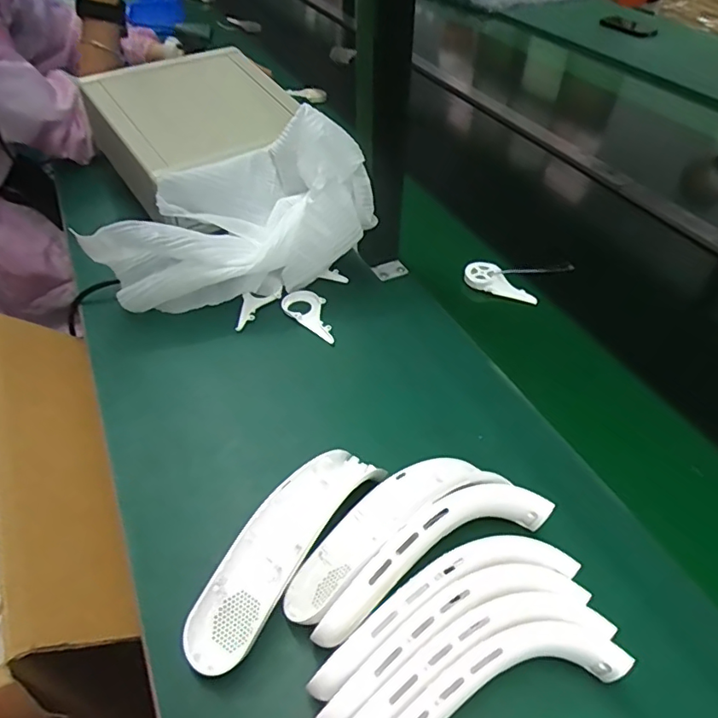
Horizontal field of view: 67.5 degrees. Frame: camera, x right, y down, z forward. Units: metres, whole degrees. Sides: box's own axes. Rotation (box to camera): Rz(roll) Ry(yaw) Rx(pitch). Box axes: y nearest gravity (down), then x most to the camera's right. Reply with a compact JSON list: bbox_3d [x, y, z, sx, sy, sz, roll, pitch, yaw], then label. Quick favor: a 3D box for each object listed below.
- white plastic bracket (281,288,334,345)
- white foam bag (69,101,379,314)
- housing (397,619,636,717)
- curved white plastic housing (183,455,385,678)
[{"bbox_3d":[-0.051,-0.054,0.638,0.047,0.008,0.090,-35,54,-29],"label":"white plastic bracket"},{"bbox_3d":[-0.154,-0.179,0.645,0.321,0.170,0.168,-14,48,-11],"label":"white foam bag"},{"bbox_3d":[0.073,0.211,0.336,0.197,0.030,0.047,-14,49,-15],"label":"housing"},{"bbox_3d":[-0.057,0.146,0.420,0.055,0.042,0.199,28,53,25],"label":"curved white plastic housing"}]

